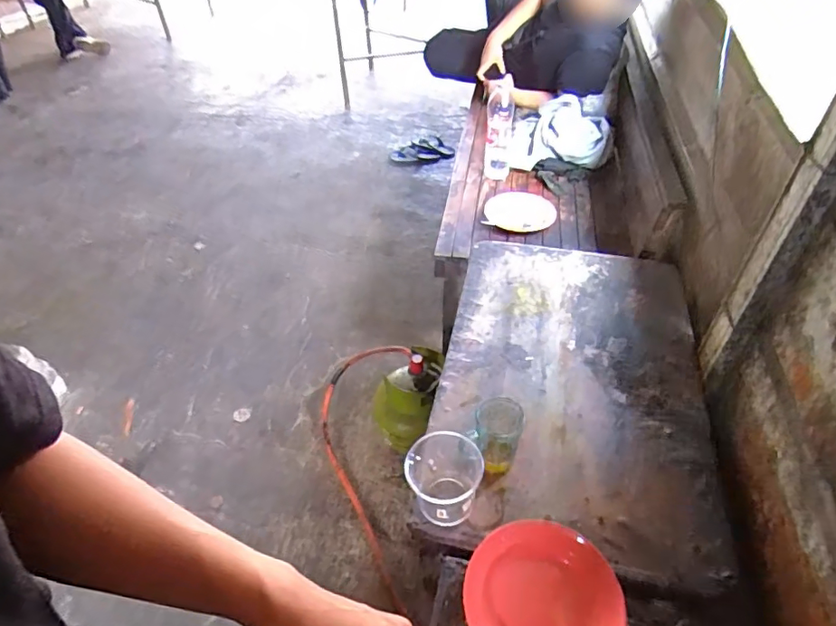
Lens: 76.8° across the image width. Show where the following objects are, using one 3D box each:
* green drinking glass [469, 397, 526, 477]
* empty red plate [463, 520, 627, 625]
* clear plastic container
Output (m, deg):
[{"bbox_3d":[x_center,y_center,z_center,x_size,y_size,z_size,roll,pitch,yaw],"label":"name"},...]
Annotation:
[{"bbox_3d":[0.129,0.207,0.870,0.077,0.122,0.077,8,46,10],"label":"green drinking glass"},{"bbox_3d":[0.168,0.392,0.717,0.198,0.042,0.206,-1,45,1],"label":"empty red plate"},{"bbox_3d":[0.041,0.263,0.837,0.114,0.120,0.129,5,45,7],"label":"clear plastic container"}]

